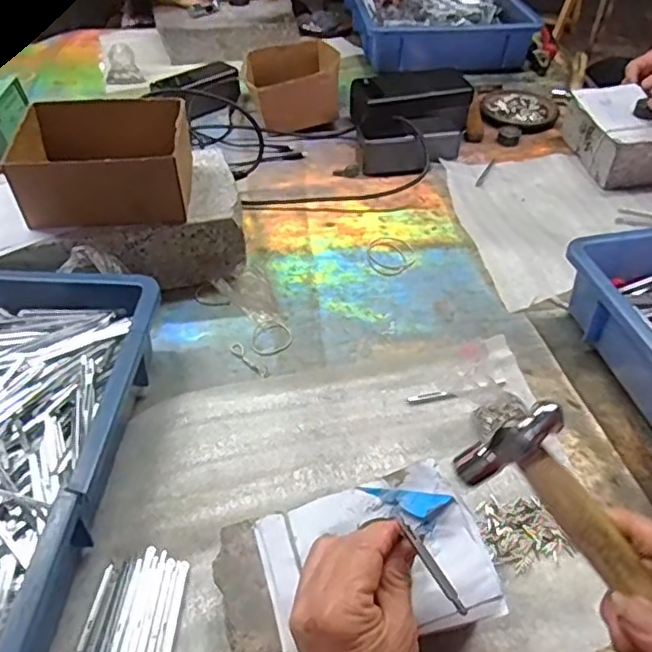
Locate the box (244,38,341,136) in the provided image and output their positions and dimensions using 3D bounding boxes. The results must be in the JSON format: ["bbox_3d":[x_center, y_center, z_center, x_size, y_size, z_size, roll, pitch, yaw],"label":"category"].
[{"bbox_3d":[-0.049,-0.360,0.904,0.132,0.069,0.141,-10,45,-10],"label":"box"}]

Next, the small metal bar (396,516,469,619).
[{"bbox_3d":[0.056,0.128,0.320,0.005,0.005,0.053,-25,65,-23],"label":"small metal bar"}]

